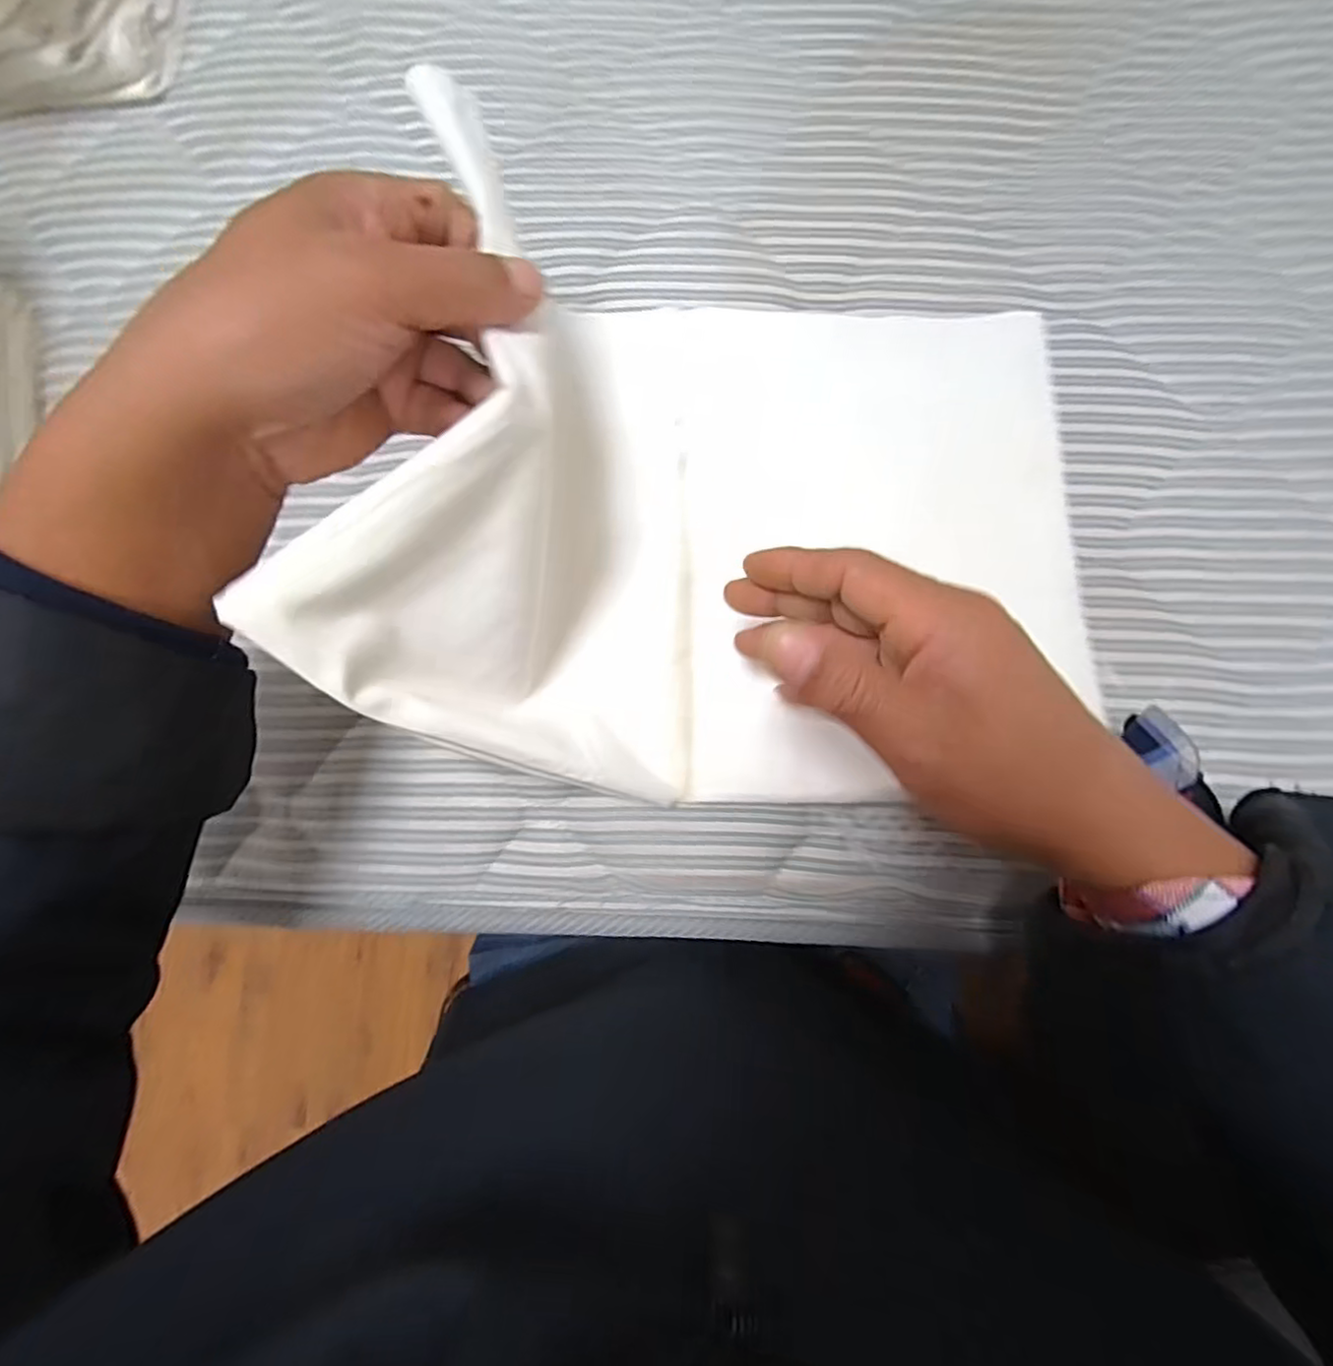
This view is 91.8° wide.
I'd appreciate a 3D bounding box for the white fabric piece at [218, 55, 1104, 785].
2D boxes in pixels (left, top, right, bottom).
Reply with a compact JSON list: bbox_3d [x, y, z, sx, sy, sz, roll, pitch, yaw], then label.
[{"bbox_3d":[0.040,-0.083,0.276,0.330,0.136,0.261,-1,82,1],"label":"white fabric piece"}]

